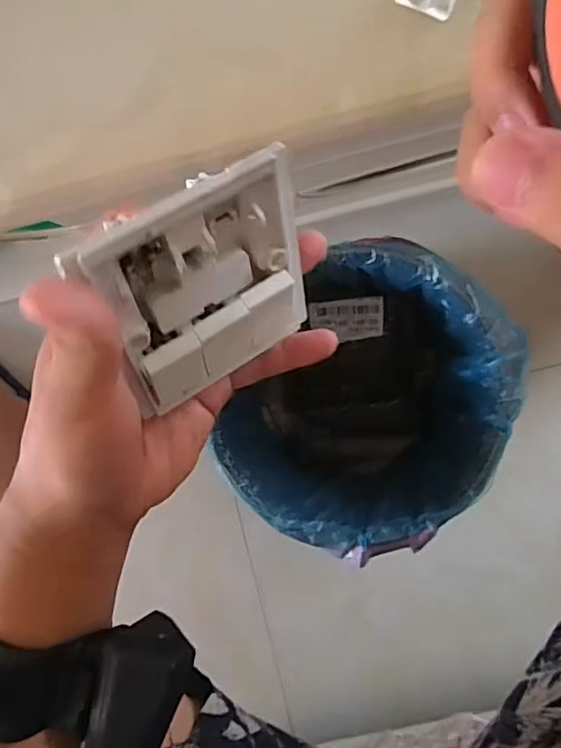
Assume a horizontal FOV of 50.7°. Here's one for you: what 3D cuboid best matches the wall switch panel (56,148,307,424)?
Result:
[{"bbox_3d":[-0.026,-0.031,0.214,0.077,0.082,0.017,-35,51,-17],"label":"wall switch panel"}]

